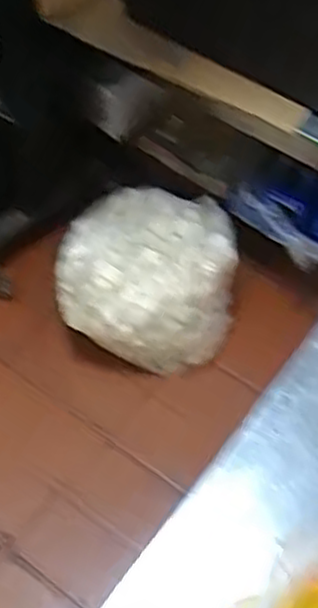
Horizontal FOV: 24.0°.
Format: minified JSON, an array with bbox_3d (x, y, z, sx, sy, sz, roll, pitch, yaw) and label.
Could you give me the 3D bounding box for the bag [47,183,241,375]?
[{"bbox_3d":[-0.029,-0.072,1.728,0.396,0.219,0.391,6,54,0],"label":"bag"}]

